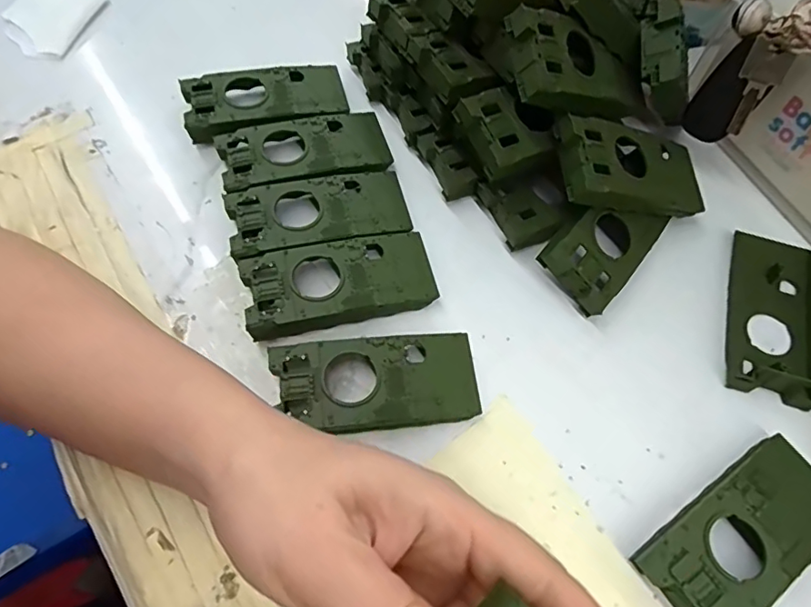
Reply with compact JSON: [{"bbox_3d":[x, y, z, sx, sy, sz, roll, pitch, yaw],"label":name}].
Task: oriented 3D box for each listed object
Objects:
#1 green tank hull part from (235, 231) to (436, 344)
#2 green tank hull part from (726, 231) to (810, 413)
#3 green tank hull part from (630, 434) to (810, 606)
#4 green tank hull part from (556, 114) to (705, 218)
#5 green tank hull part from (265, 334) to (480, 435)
[{"bbox_3d":[-0.037,-0.011,0.295,0.102,0.021,0.048,-14,66,-8],"label":"green tank hull part"},{"bbox_3d":[0.213,0.005,0.300,0.045,0.016,0.103,17,66,6],"label":"green tank hull part"},{"bbox_3d":[0.159,0.109,0.246,0.103,0.020,0.047,-32,70,-15],"label":"green tank hull part"},{"bbox_3d":[0.131,-0.076,0.301,0.105,0.022,0.045,1,62,-29],"label":"green tank hull part"},{"bbox_3d":[-0.014,0.043,0.271,0.101,0.022,0.047,-6,65,-4],"label":"green tank hull part"}]

